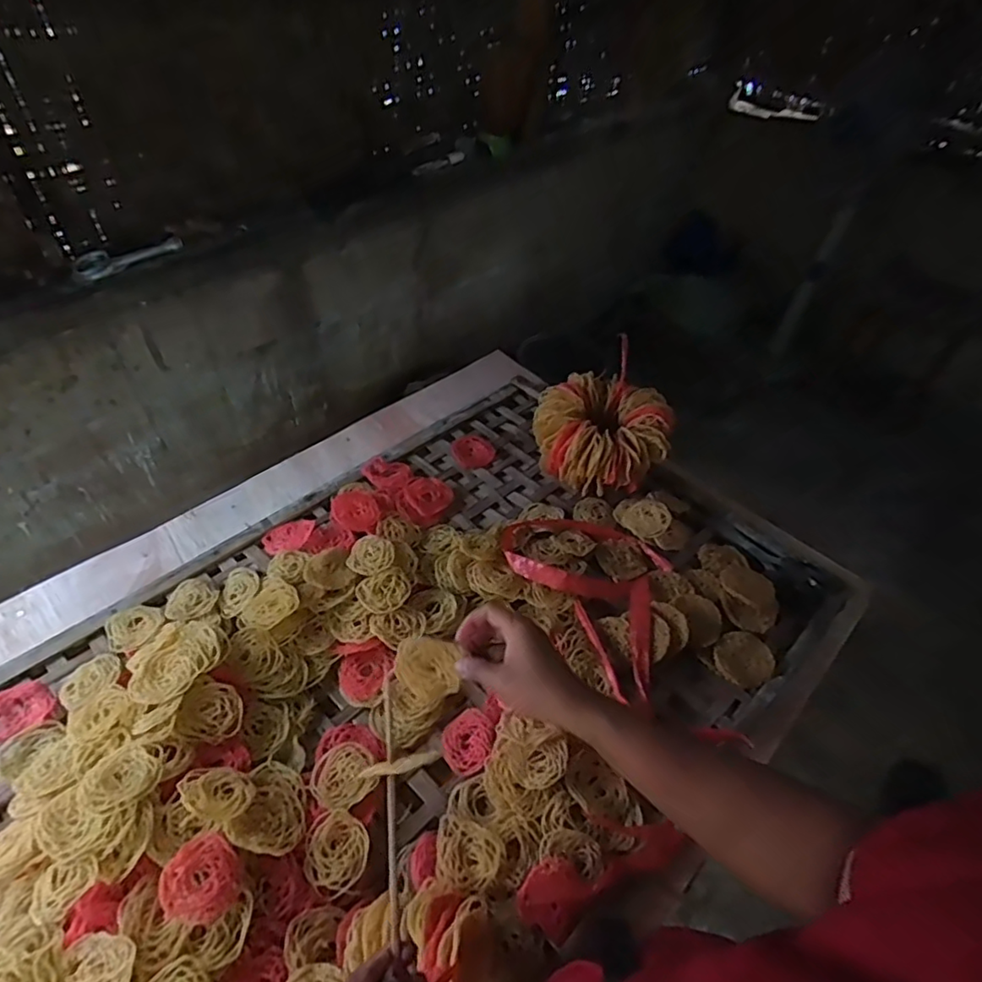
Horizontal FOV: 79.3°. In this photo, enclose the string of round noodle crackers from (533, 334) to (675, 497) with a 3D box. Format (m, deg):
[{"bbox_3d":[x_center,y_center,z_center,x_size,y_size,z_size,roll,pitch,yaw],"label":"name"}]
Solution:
[{"bbox_3d":[0.168,-0.087,0.903,0.196,0.155,0.177,23,49,15],"label":"string of round noodle crackers"}]

